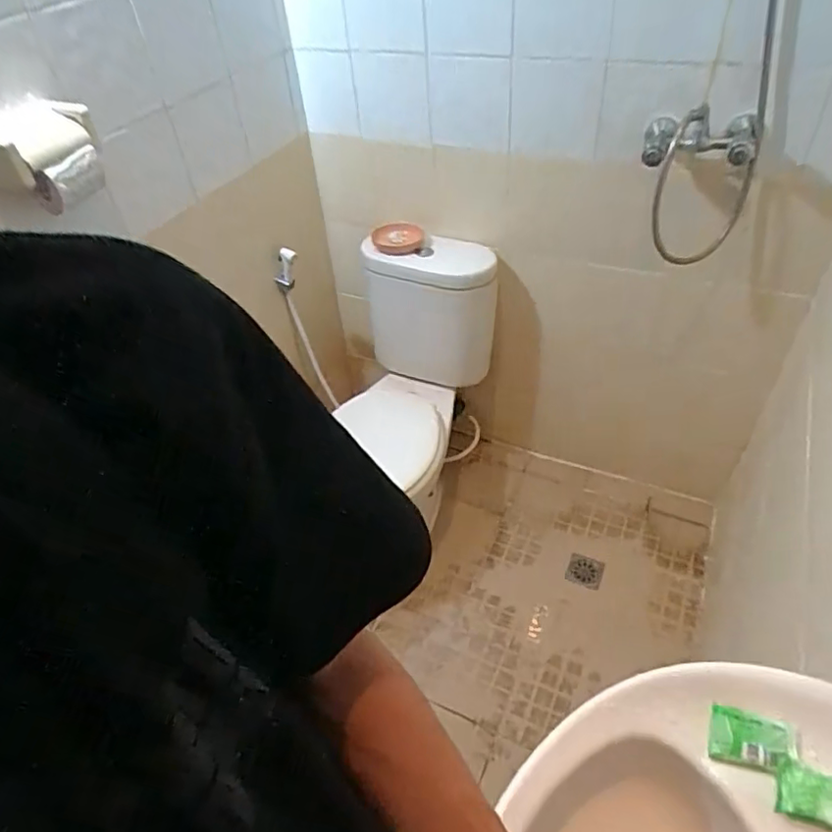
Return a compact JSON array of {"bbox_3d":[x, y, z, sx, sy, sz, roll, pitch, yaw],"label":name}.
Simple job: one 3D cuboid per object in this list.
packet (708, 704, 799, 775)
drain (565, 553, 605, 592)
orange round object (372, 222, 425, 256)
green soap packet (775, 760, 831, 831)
[{"bbox_3d":[0.283,0.275,0.499,0.064,0.006,0.043,6,62,25],"label":"packet"},{"bbox_3d":[0.488,0.446,1.711,0.095,0.009,0.095,16,48,20],"label":"drain"},{"bbox_3d":[-0.046,-0.458,1.535,0.130,0.033,0.105,-7,44,-1],"label":"orange round object"},{"bbox_3d":[0.321,0.299,0.461,0.068,0.012,0.041,14,48,19],"label":"green soap packet"}]

